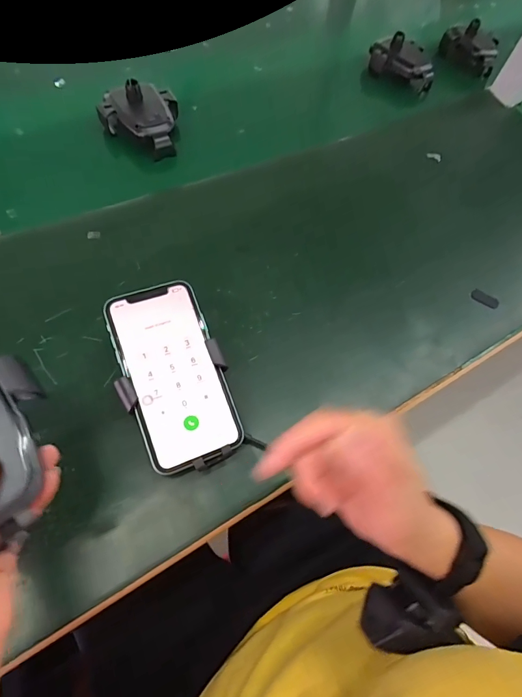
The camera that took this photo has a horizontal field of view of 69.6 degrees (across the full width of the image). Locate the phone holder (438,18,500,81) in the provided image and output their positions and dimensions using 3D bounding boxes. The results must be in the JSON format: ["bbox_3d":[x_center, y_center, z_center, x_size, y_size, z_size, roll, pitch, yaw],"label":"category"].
[{"bbox_3d":[0.362,-0.516,0.646,0.108,0.039,0.084,43,68,13],"label":"phone holder"}]

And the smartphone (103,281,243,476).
[{"bbox_3d":[-0.071,0.019,0.307,0.075,0.005,0.147,-19,82,-13],"label":"smartphone"}]

